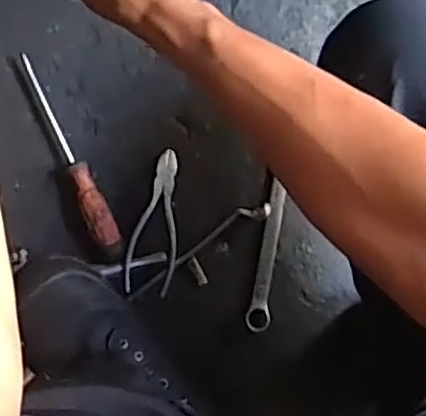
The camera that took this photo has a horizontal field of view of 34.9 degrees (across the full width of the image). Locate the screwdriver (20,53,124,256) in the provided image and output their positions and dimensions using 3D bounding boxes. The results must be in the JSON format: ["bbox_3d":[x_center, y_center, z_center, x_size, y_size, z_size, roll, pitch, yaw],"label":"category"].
[{"bbox_3d":[-0.149,-0.055,0.711,0.027,0.029,0.222,-25,98,-3],"label":"screwdriver"}]

